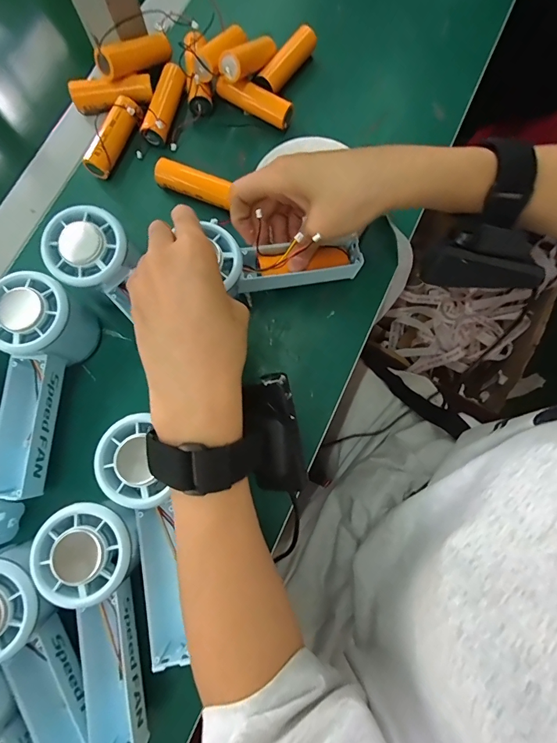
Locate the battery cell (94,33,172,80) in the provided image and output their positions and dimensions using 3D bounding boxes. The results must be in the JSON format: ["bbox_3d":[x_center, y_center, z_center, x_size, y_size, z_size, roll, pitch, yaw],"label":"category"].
[{"bbox_3d":[-0.126,-0.283,0.334,0.072,0.021,0.015,-40,81,-24],"label":"battery cell"}]

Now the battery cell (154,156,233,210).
[{"bbox_3d":[-0.073,-0.163,0.322,0.065,0.018,0.018,20,78,4],"label":"battery cell"}]

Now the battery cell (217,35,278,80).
[{"bbox_3d":[-0.023,-0.281,0.334,0.018,0.019,0.073,37,61,7],"label":"battery cell"}]

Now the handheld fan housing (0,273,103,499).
[{"bbox_3d":[-0.178,0.011,0.267,0.059,0.057,0.149,10,78,2],"label":"handheld fan housing"}]

